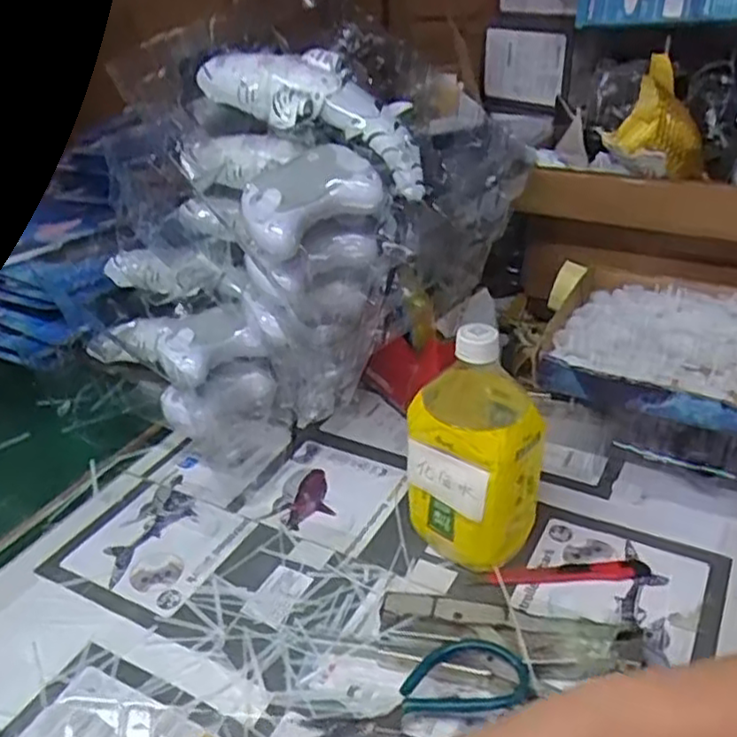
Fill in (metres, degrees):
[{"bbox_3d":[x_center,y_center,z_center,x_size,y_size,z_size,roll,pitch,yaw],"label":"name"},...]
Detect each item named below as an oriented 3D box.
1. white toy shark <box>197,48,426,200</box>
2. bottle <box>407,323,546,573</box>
[{"bbox_3d":[-0.044,-0.228,0.608,0.253,0.060,0.069,31,43,20],"label":"white toy shark"},{"bbox_3d":[0.083,0.063,0.557,0.102,0.199,0.092,-1,31,6],"label":"bottle"}]

